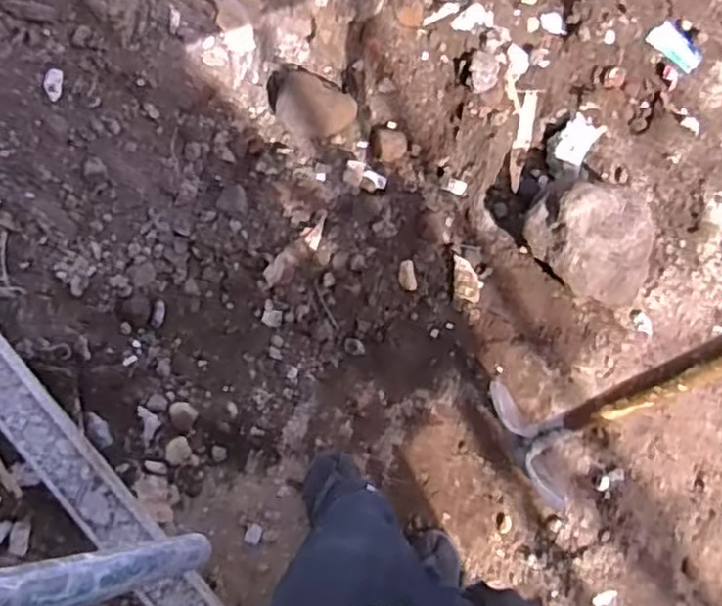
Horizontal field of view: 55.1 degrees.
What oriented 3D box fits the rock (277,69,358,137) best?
[{"bbox_3d":[-0.102,-0.417,1.454,0.170,0.095,0.121,16,78,5],"label":"rock"}]

